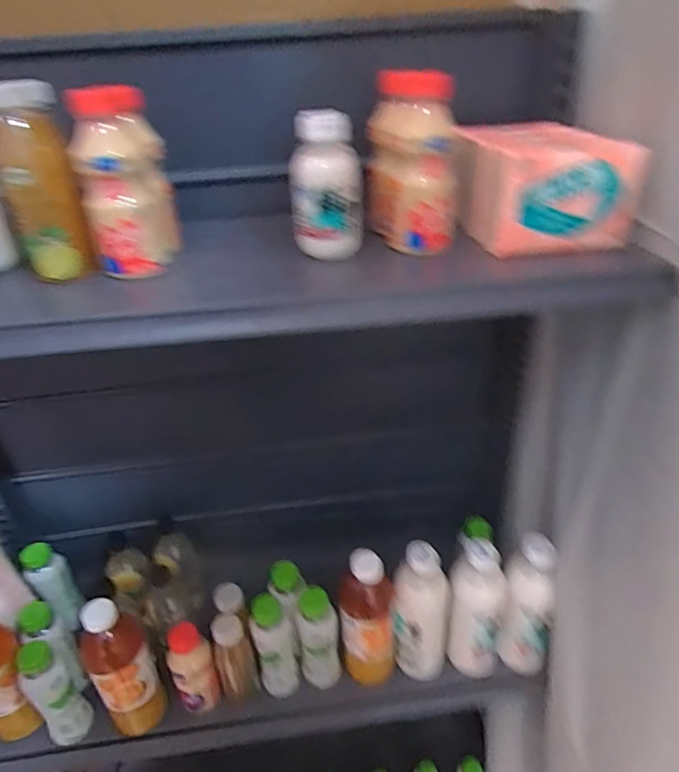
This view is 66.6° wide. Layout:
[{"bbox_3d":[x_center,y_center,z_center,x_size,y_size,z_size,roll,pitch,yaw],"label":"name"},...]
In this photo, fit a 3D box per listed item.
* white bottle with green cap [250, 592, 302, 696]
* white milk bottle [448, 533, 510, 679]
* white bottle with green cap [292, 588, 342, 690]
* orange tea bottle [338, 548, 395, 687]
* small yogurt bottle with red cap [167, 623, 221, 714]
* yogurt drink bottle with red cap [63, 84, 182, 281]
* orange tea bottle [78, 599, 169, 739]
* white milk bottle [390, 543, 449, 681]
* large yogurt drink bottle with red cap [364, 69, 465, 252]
[{"bbox_3d":[-0.099,0.403,0.795,0.057,0.198,0.050,-14,34,-16],"label":"white bottle with green cap"},{"bbox_3d":[0.209,0.346,0.790,0.081,0.241,0.075,10,35,20],"label":"white milk bottle"},{"bbox_3d":[-0.033,0.395,0.809,0.062,0.175,0.060,-3,33,2],"label":"white bottle with green cap"},{"bbox_3d":[0.042,0.355,0.784,0.079,0.248,0.070,-1,33,3],"label":"orange tea bottle"},{"bbox_3d":[-0.220,0.423,0.777,0.062,0.151,0.057,-3,33,2],"label":"small yogurt bottle with red cap"},{"bbox_3d":[-0.203,-0.191,0.492,0.076,0.157,0.091,-9,33,-9],"label":"yogurt drink bottle with red cap"},{"bbox_3d":[-0.308,0.401,0.734,0.077,0.237,0.068,-29,40,-33],"label":"orange tea bottle"},{"bbox_3d":[0.123,0.349,0.792,0.078,0.244,0.072,-3,33,2],"label":"white milk bottle"},{"bbox_3d":[0.072,-0.217,0.514,0.090,0.158,0.083,1,33,7],"label":"large yogurt drink bottle with red cap"}]

